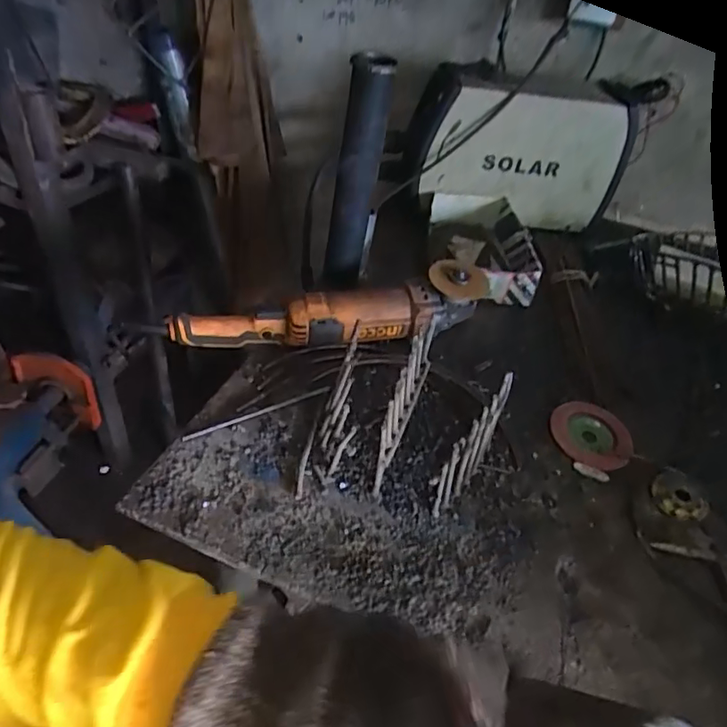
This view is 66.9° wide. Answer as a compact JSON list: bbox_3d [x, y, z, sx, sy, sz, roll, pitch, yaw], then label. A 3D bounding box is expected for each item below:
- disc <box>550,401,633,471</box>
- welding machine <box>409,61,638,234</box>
[{"bbox_3d":[0.263,0.081,0.636,0.088,0.011,0.086,4,42,-4],"label":"disc"},{"bbox_3d":[0.265,-0.366,0.937,0.358,0.220,0.138,7,42,-1],"label":"welding machine"}]

